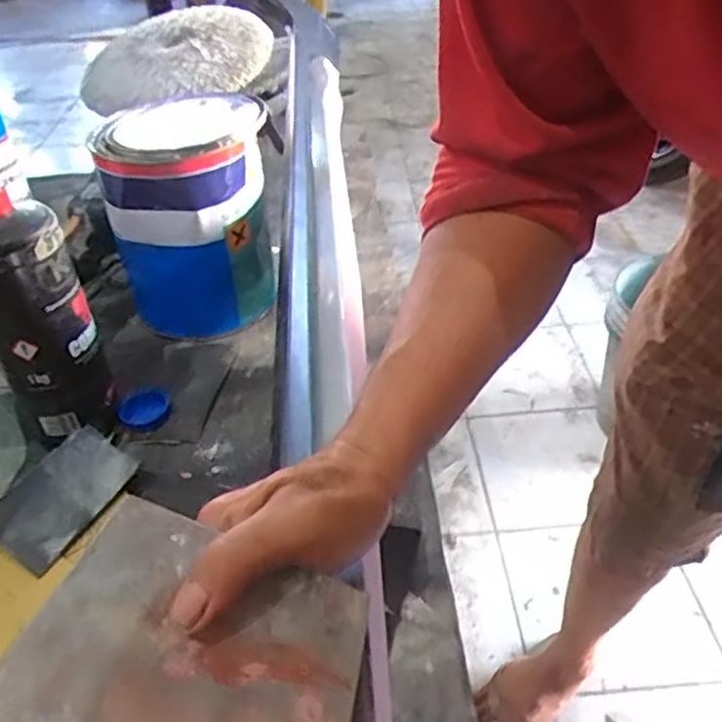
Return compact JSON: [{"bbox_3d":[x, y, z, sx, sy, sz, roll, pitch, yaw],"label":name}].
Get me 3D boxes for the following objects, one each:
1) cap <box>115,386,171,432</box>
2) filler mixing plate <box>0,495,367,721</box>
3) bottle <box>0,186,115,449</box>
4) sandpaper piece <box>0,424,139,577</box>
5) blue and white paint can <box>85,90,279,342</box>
[{"bbox_3d":[-0.198,0.045,0.631,0.041,0.016,0.041,-3,40,2],"label":"cap"},{"bbox_3d":[-0.065,0.120,0.270,0.135,0.004,0.096,22,68,-1],"label":"filler mixing plate"},{"bbox_3d":[-0.268,-0.035,0.568,0.084,0.224,0.074,-26,44,-24],"label":"bottle"},{"bbox_3d":[-0.238,0.106,0.545,0.067,0.012,0.110,31,58,11],"label":"sandpaper piece"},{"bbox_3d":[-0.179,-0.154,0.720,0.164,0.198,0.166,-3,40,2],"label":"blue and white paint can"}]

